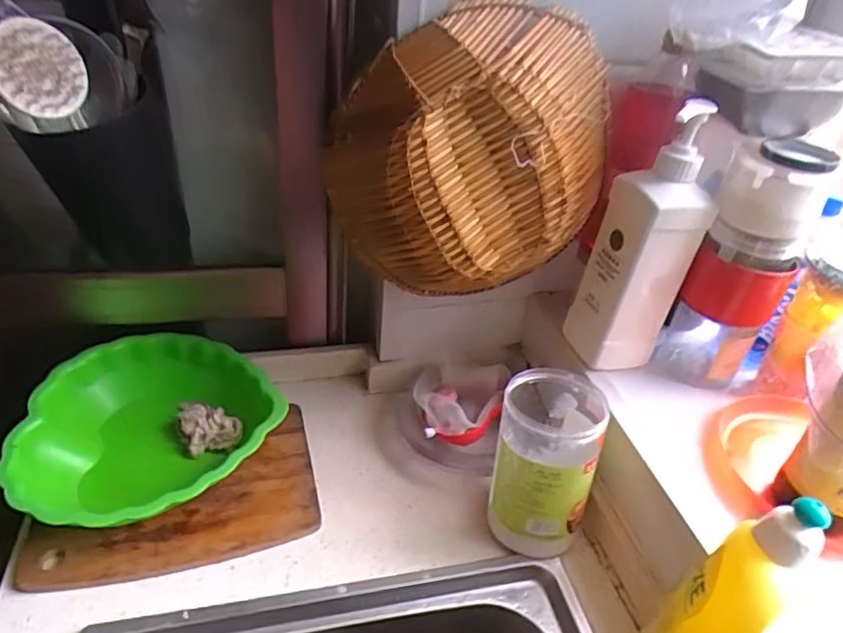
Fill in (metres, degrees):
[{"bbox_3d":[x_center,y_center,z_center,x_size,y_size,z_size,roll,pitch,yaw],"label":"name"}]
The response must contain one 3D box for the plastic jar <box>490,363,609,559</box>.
[{"bbox_3d":[0.121,0.154,0.598,0.092,0.171,0.112,13,37,8],"label":"plastic jar"}]

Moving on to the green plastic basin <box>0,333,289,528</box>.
[{"bbox_3d":[-0.290,0.131,0.639,0.252,0.079,0.251,1,37,-7],"label":"green plastic basin"}]

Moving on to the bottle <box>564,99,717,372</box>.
[{"bbox_3d":[0.231,-0.075,0.601,0.084,0.279,0.070,-7,37,-18],"label":"bottle"}]

